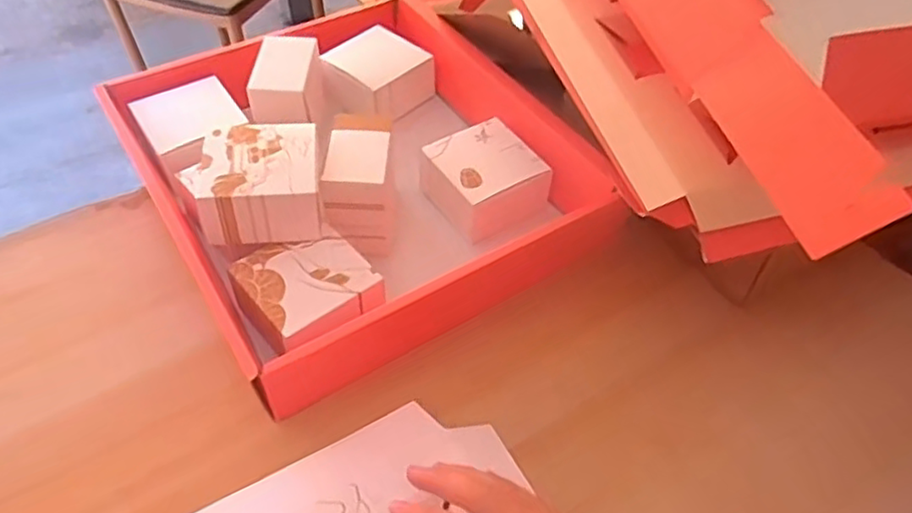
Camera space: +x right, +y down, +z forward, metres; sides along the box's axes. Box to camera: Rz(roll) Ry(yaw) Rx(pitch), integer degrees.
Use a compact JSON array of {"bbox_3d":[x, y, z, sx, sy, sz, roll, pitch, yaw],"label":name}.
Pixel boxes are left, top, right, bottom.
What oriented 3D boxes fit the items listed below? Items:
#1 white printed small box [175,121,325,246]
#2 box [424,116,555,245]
[{"bbox_3d":[-0.154,-0.060,0.529,0.097,0.049,0.090,-5,50,-6],"label":"white printed small box"},{"bbox_3d":[0.030,-0.069,0.598,0.088,0.042,0.098,-27,56,-23],"label":"box"}]

